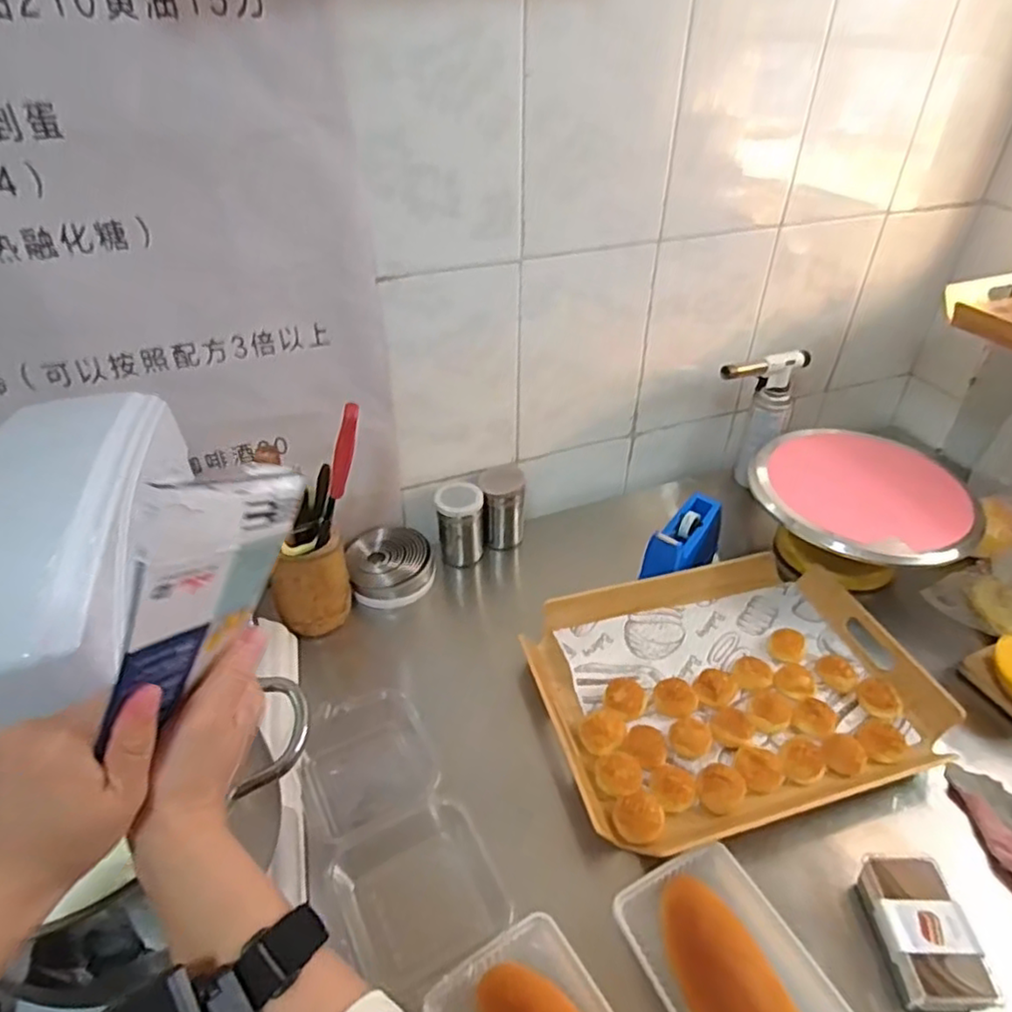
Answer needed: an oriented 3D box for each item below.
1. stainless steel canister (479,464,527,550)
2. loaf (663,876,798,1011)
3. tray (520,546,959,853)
[{"bbox_3d":[-0.002,0.003,0.997,0.074,0.121,0.064,-4,38,-6],"label":"stainless steel canister"},{"bbox_3d":[0.184,0.388,0.528,0.073,0.047,0.167,-17,41,-21],"label":"loaf"},{"bbox_3d":[0.260,0.209,0.789,0.439,0.039,0.332,-11,39,-14],"label":"tray"}]

